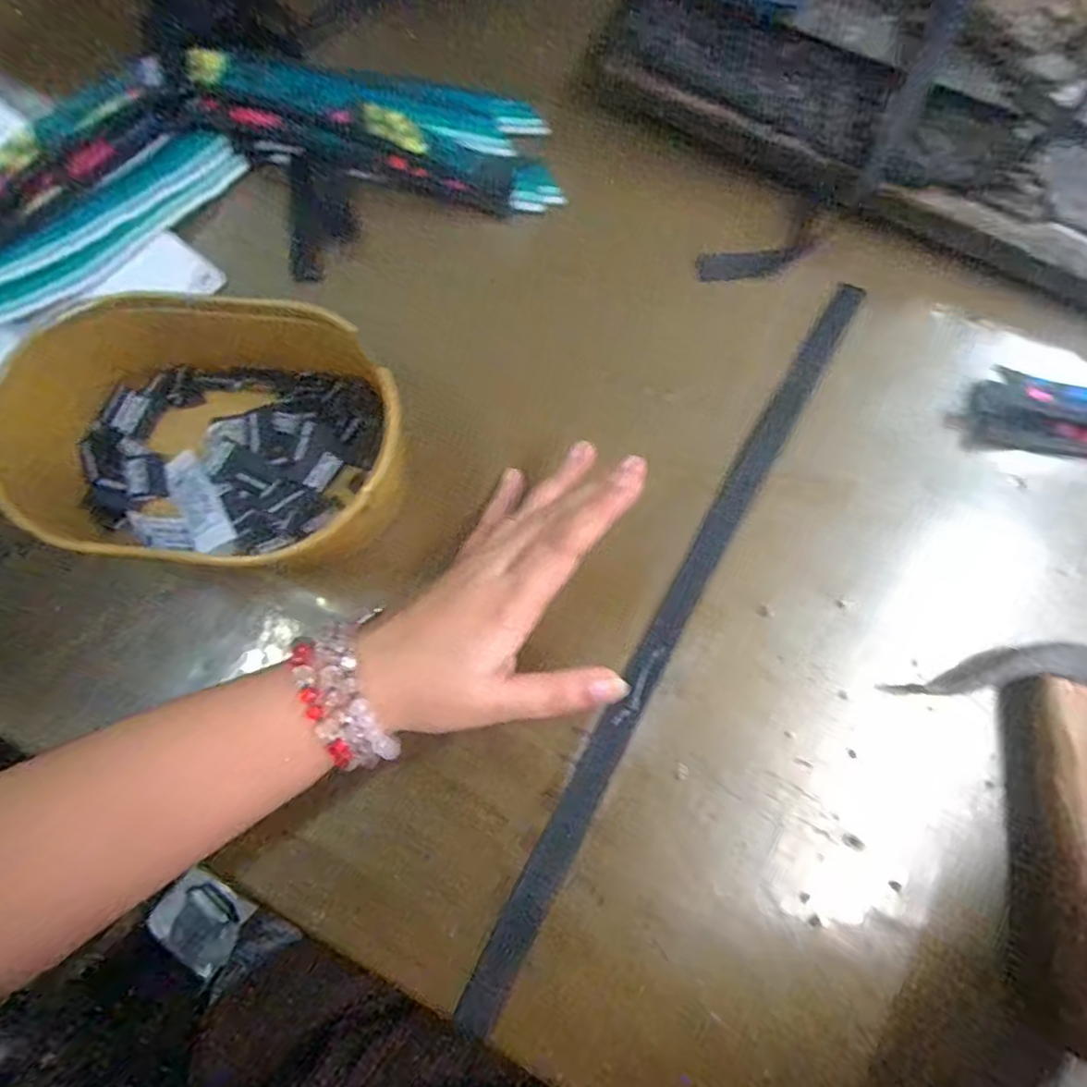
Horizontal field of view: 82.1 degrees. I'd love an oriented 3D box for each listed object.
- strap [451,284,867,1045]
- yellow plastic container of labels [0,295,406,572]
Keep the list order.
[{"bbox_3d":[0.070,0.035,0.319,0.020,0.006,0.421,29,77,8],"label":"strap"},{"bbox_3d":[-0.167,-0.051,0.313,0.195,0.065,0.133,18,76,5],"label":"yellow plastic container of labels"}]

